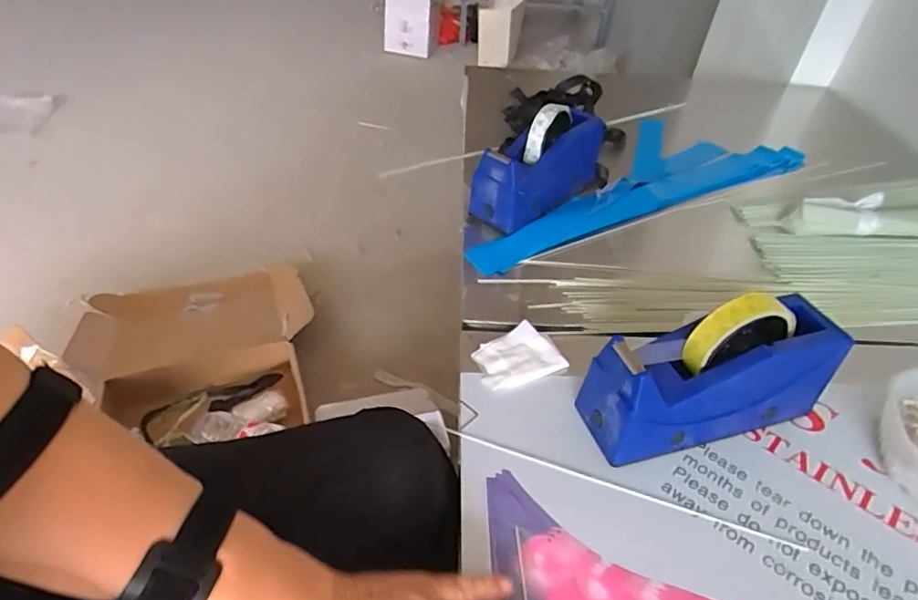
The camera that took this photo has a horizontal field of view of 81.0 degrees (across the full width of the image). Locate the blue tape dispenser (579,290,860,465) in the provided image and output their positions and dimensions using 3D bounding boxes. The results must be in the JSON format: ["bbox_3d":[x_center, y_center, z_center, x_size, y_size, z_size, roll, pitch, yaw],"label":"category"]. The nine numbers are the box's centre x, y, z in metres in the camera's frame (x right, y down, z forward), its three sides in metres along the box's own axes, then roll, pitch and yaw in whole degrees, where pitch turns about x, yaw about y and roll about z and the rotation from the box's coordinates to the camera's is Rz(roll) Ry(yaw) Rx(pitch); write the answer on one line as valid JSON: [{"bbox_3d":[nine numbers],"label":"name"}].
[{"bbox_3d":[0.211,0.057,0.441,0.204,0.121,0.065,-9,42,-14],"label":"blue tape dispenser"}]

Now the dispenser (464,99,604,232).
[{"bbox_3d":[0.110,-0.178,0.703,0.073,0.119,0.204,34,50,31],"label":"dispenser"}]

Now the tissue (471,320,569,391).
[{"bbox_3d":[0.056,0.054,0.522,0.078,0.013,0.060,-13,44,-21],"label":"tissue"}]

